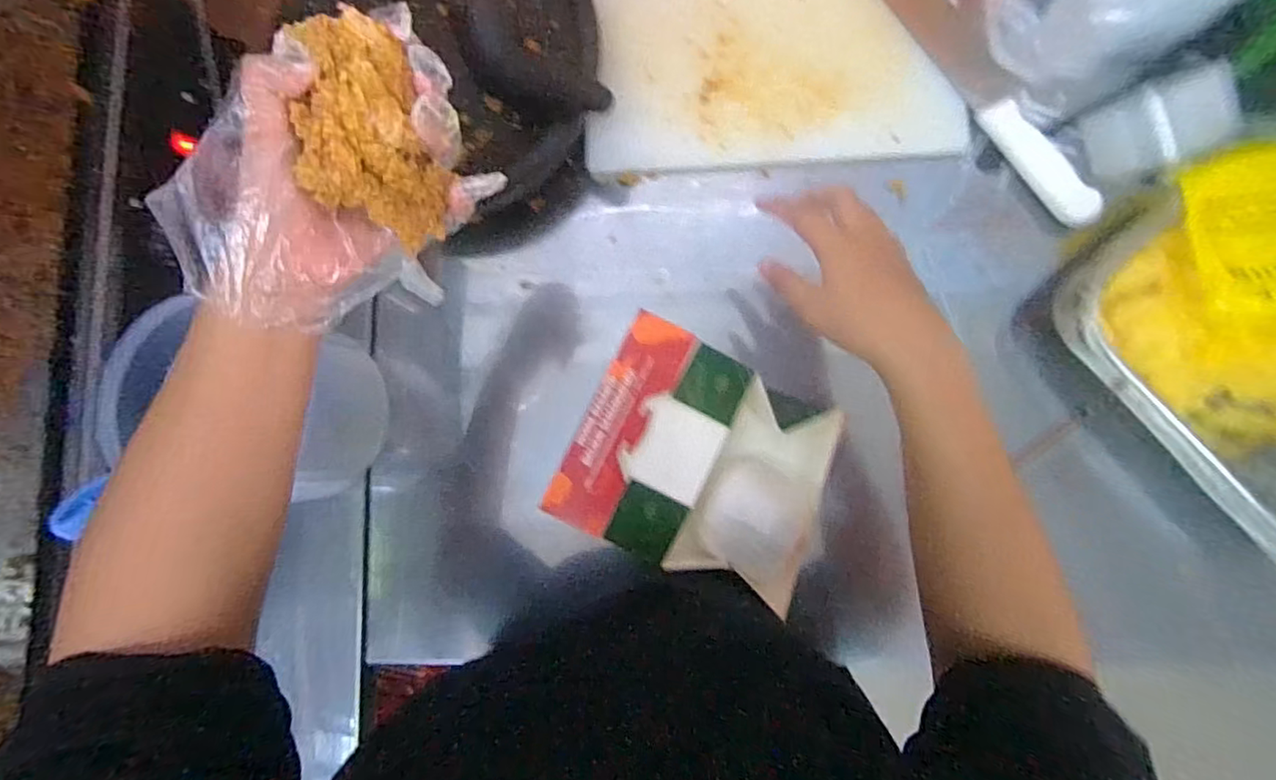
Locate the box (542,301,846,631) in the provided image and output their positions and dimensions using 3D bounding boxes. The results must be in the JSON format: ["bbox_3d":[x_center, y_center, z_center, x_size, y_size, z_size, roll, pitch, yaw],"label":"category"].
[{"bbox_3d":[0.055,0.061,0.465,0.199,0.047,0.168,27,86,6],"label":"box"}]

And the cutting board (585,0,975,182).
[{"bbox_3d":[0.124,-0.335,0.548,0.341,0.017,0.248,-1,84,3],"label":"cutting board"}]

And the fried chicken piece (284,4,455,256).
[{"bbox_3d":[-0.144,-0.137,0.308,0.054,0.051,0.104,-15,84,2],"label":"fried chicken piece"}]

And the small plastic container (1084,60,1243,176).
[{"bbox_3d":[0.426,-0.218,0.478,0.077,0.072,0.075,-10,84,2],"label":"small plastic container"}]

